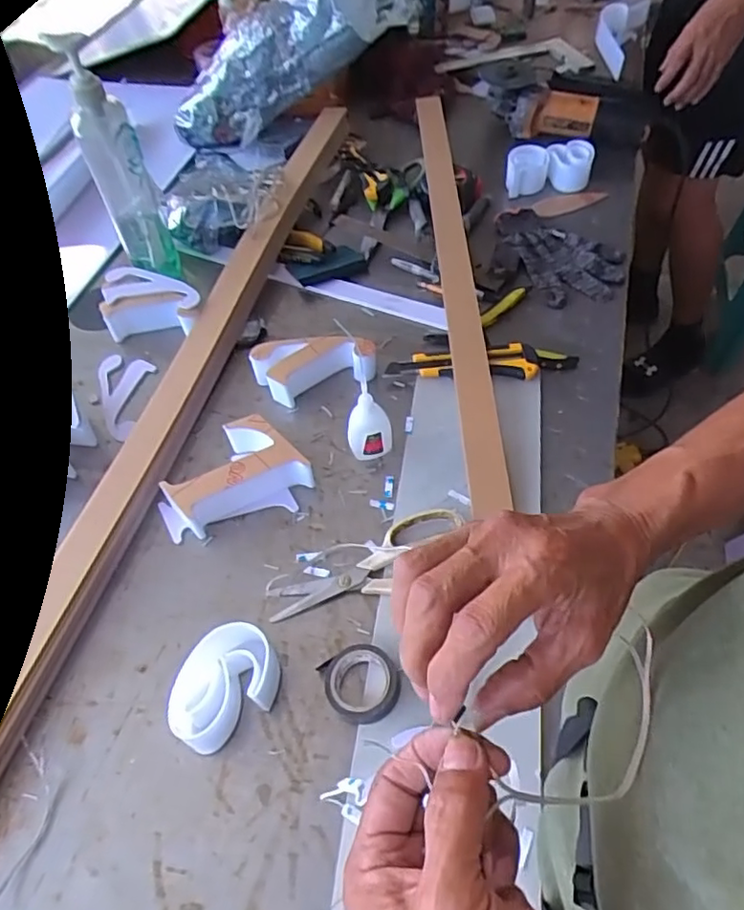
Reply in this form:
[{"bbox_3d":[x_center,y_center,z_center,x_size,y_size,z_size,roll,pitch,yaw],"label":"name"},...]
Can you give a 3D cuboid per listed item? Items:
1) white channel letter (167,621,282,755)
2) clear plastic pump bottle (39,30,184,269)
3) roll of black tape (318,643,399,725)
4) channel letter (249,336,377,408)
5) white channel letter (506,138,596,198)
[{"bbox_3d":[-0.117,0.182,0.482,0.086,0.047,0.068,-29,56,-15],"label":"white channel letter"},{"bbox_3d":[-0.300,-0.336,0.712,0.062,0.264,0.066,-23,57,-12],"label":"clear plastic pump bottle"},{"bbox_3d":[-0.009,0.184,0.486,0.061,0.025,0.062,-3,54,3],"label":"roll of black tape"},{"bbox_3d":[-0.066,-0.101,0.689,0.137,0.048,0.064,-14,54,-5],"label":"channel letter"},{"bbox_3d":[0.266,-0.430,0.906,0.128,0.049,0.078,5,55,7],"label":"white channel letter"}]

